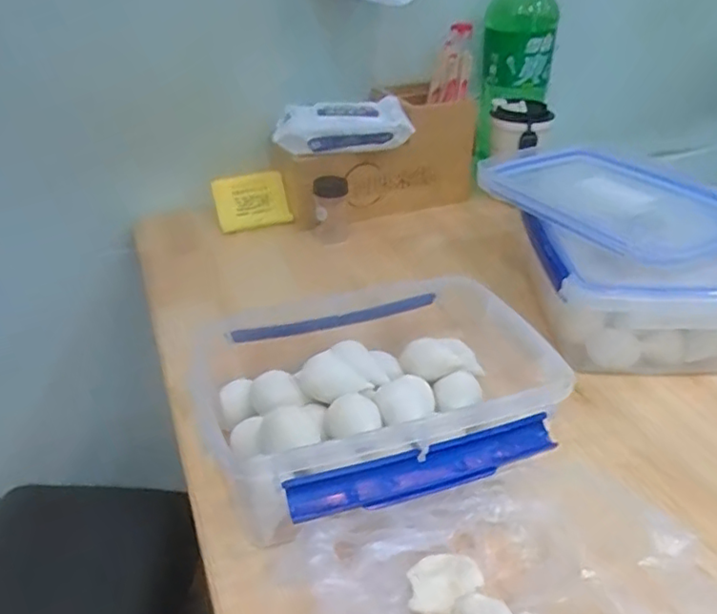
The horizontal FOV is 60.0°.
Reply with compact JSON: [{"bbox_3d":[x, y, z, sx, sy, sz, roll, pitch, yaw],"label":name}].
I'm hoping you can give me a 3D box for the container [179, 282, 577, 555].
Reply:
[{"bbox_3d":[0.021,0.064,0.479,0.275,0.071,0.207,-12,34,-16],"label":"container"}]

